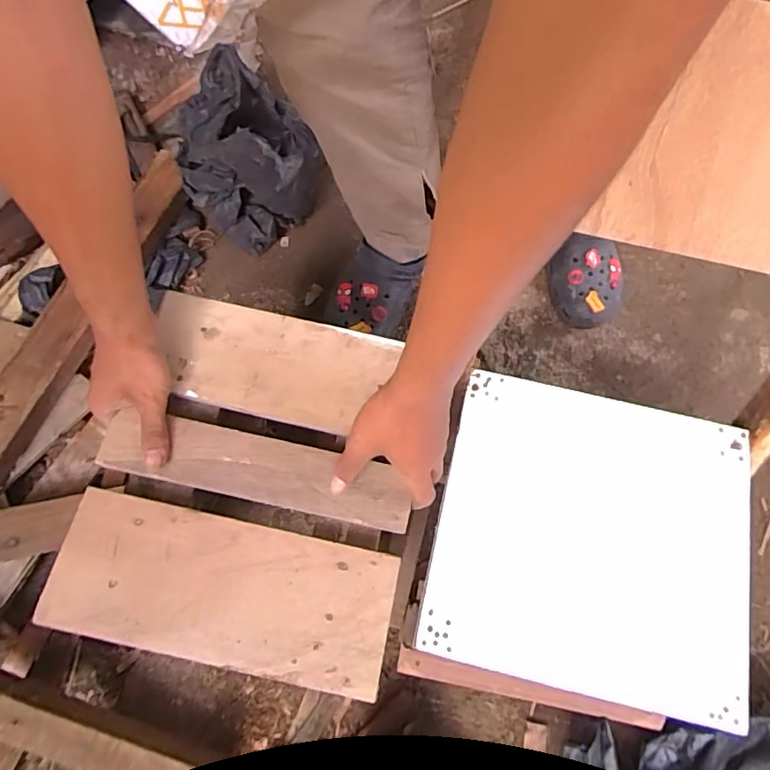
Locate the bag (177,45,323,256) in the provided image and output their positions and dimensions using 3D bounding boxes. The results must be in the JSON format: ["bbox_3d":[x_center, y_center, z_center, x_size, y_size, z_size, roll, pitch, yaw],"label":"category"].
[{"bbox_3d":[-0.218,-0.362,0.789,0.192,0.142,0.254,-24,74,-9],"label":"bag"}]

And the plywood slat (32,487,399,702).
[{"bbox_3d":[-0.133,0.168,0.433,0.270,0.022,0.108,11,73,5],"label":"plywood slat"}]

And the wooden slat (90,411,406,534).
[{"bbox_3d":[-0.113,0.072,0.468,0.272,0.011,0.055,13,73,2],"label":"wooden slat"}]

